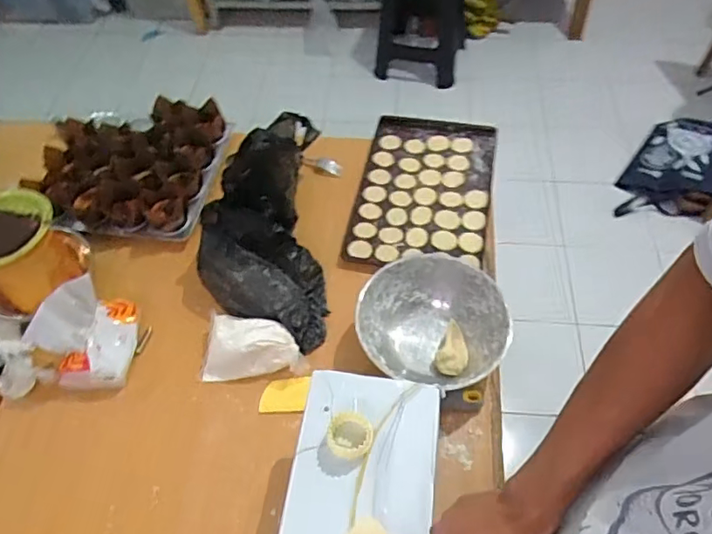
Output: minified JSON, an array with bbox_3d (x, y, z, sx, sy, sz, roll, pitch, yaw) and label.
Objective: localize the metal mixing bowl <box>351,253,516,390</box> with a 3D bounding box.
[{"bbox_3d":[0.114,0.081,0.814,0.216,0.070,0.192,13,57,11],"label":"metal mixing bowl"}]

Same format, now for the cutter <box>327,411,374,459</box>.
[{"bbox_3d":[-0.007,0.187,0.614,0.052,0.016,0.052,-1,55,2],"label":"cutter"}]

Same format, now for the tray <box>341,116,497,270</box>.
[{"bbox_3d":[0.129,-0.142,1.025,0.241,0.030,0.375,10,56,9],"label":"tray"}]

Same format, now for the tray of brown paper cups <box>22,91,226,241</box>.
[{"bbox_3d":[-0.439,-0.191,1.004,0.334,0.078,0.278,6,56,7],"label":"tray of brown paper cups"}]

